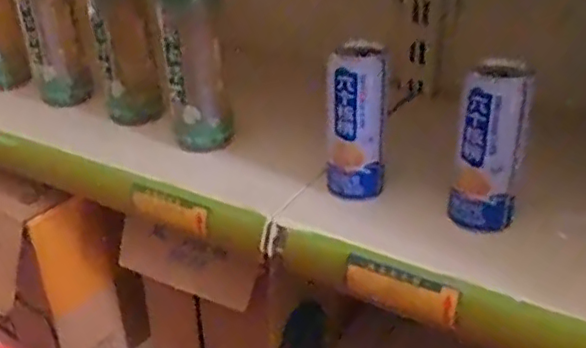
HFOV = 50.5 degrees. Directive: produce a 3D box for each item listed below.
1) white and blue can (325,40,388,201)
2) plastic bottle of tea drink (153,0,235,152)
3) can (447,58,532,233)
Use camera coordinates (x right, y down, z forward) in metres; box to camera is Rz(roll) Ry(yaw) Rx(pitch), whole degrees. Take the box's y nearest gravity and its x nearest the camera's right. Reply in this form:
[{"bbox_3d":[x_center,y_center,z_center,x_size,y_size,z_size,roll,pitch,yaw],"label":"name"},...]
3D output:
[{"bbox_3d":[0.054,-0.042,0.535,0.049,0.139,0.042,0,30,3],"label":"white and blue can"},{"bbox_3d":[-0.098,-0.125,0.607,0.063,0.210,0.063,-8,31,-10],"label":"plastic bottle of tea drink"},{"bbox_3d":[0.154,-0.021,0.490,0.047,0.135,0.045,5,31,12],"label":"can"}]

